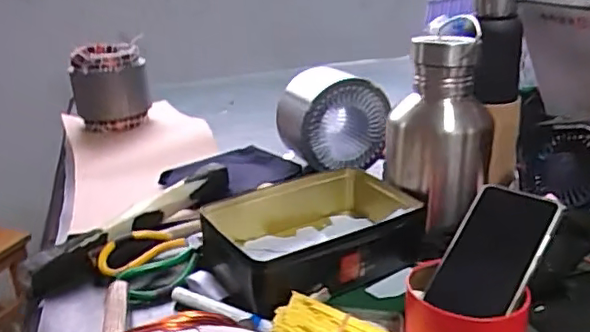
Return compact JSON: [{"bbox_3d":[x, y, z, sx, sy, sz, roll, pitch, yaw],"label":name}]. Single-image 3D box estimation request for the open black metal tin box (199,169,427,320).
[{"bbox_3d":[0.025,0.076,0.657,0.239,0.069,0.150,-16,24,-29],"label":"open black metal tin box"}]

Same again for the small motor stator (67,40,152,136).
[{"bbox_3d":[-0.380,-0.157,1.227,0.147,0.170,0.120,-10,22,-15],"label":"small motor stator"}]

